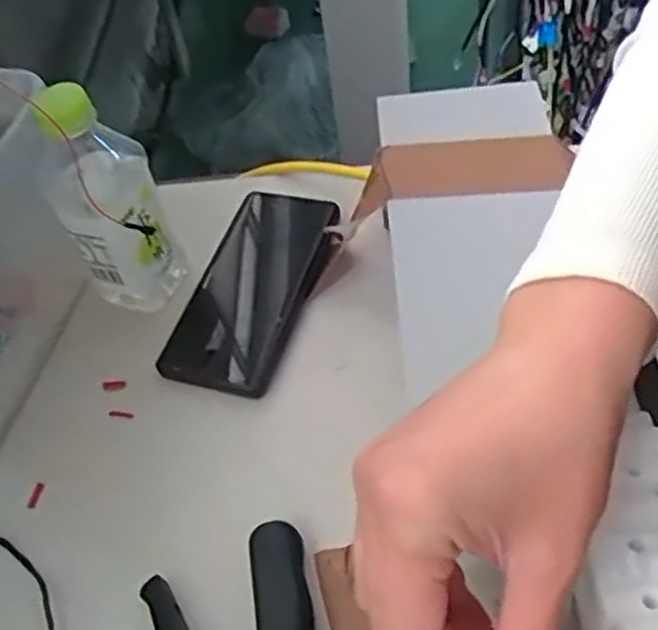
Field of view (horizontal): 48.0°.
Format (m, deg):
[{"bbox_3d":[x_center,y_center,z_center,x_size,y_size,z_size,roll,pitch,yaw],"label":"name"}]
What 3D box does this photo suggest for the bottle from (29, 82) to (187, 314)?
[{"bbox_3d":[-0.141,-0.072,0.470,0.064,0.158,0.063,-25,53,-10],"label":"bottle"}]

